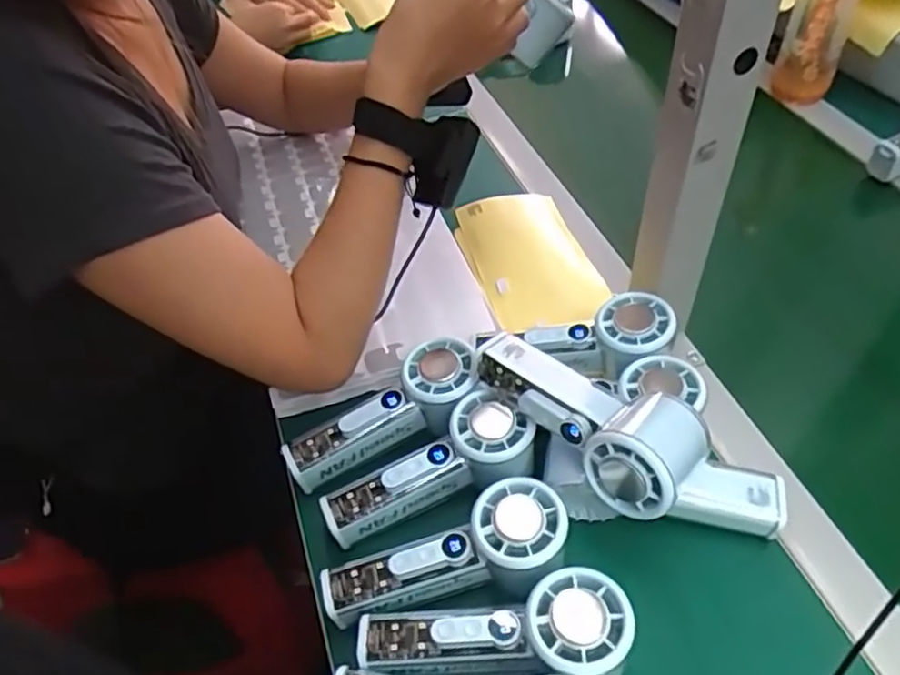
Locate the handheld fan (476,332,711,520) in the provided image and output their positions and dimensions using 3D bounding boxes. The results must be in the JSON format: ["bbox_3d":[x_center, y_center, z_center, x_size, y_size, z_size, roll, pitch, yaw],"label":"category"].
[{"bbox_3d":[0.081,0.050,0.432,0.150,0.060,0.068,30,56,27],"label":"handheld fan"}]

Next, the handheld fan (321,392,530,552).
[{"bbox_3d":[-0.012,0.091,0.456,0.142,0.039,0.063,-28,50,0],"label":"handheld fan"}]

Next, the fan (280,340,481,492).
[{"bbox_3d":[-0.044,0.056,0.486,0.151,0.040,0.057,-34,52,-4],"label":"fan"}]

